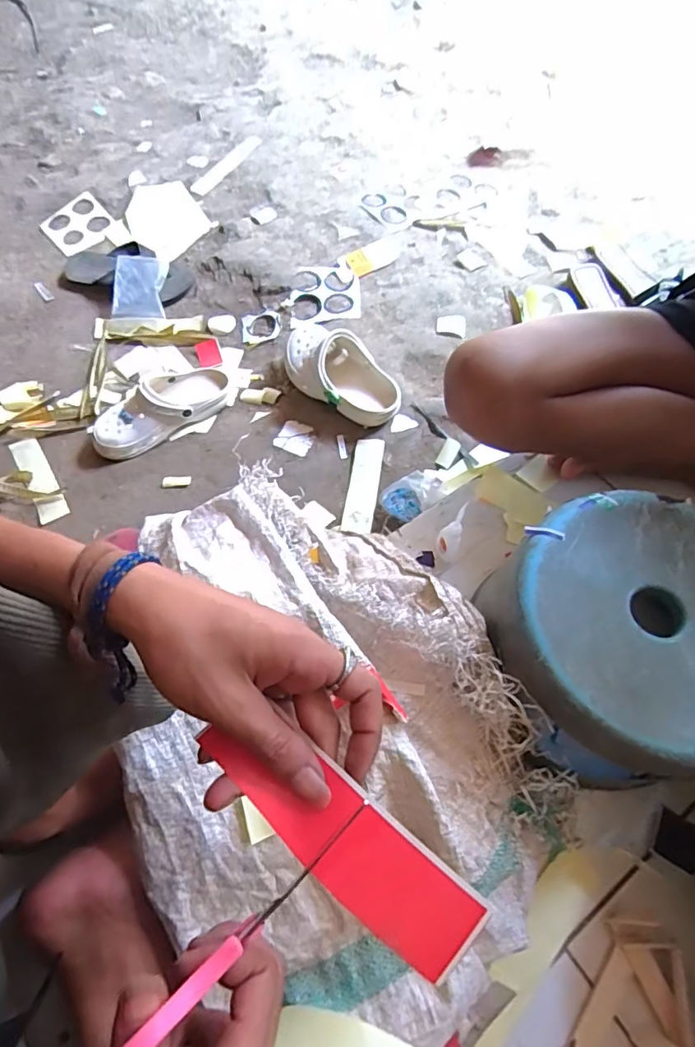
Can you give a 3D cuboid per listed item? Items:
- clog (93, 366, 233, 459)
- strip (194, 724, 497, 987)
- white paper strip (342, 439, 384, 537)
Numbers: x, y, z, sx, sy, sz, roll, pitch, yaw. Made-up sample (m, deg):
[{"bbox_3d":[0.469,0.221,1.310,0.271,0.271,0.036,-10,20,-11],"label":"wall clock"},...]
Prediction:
[{"bbox_3d":[-0.324,-0.204,0.888,0.239,0.077,0.101,-32,68,-16],"label":"clog"},{"bbox_3d":[-0.007,0.149,0.253,0.151,0.004,0.040,37,80,14],"label":"strip"},{"bbox_3d":[0.025,-0.059,0.800,0.044,0.009,0.160,9,68,4],"label":"white paper strip"}]

